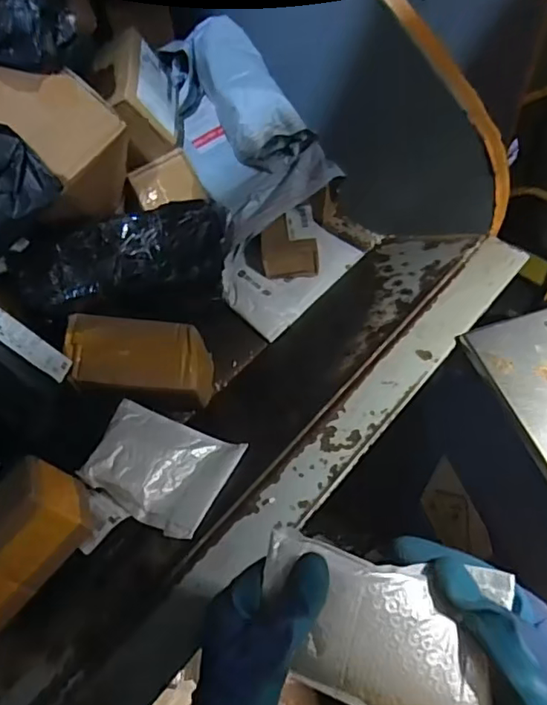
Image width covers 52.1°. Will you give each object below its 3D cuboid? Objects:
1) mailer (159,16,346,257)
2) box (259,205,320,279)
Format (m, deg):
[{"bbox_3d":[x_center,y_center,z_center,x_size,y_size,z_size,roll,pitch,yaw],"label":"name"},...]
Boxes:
[{"bbox_3d":[-0.037,-0.316,0.768,0.166,0.135,0.259,-21,58,-12],"label":"mailer"},{"bbox_3d":[0.024,-0.169,0.862,0.084,0.061,0.098,-6,56,-2],"label":"box"}]

